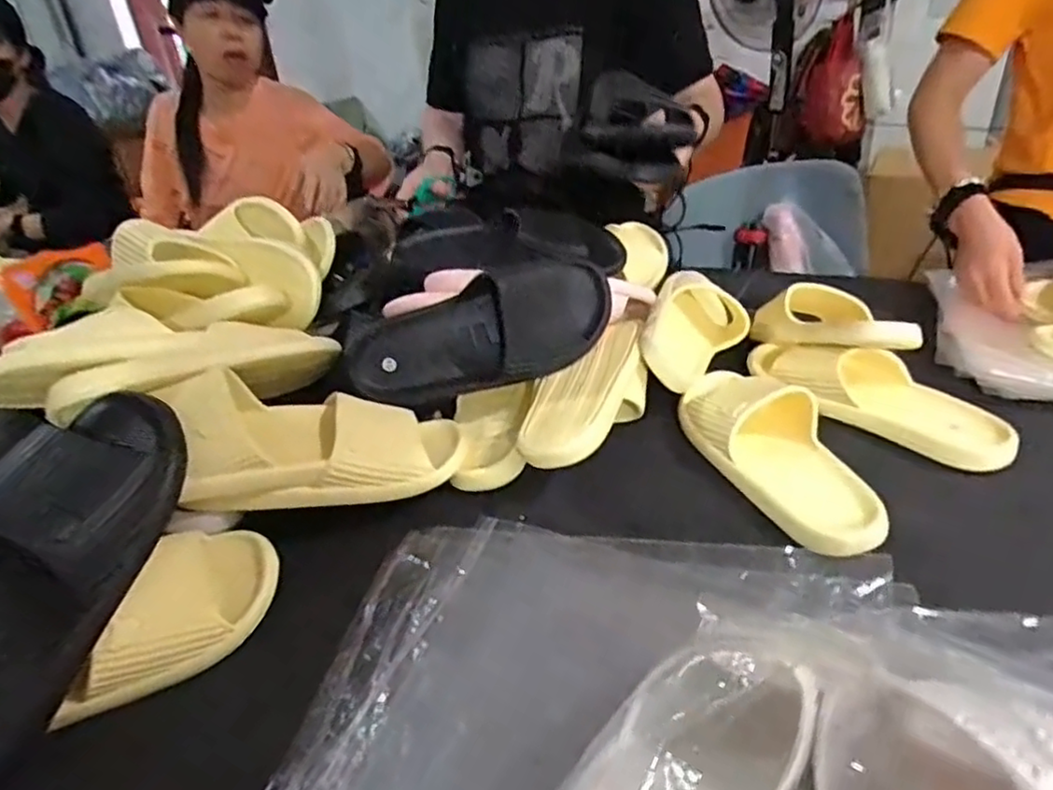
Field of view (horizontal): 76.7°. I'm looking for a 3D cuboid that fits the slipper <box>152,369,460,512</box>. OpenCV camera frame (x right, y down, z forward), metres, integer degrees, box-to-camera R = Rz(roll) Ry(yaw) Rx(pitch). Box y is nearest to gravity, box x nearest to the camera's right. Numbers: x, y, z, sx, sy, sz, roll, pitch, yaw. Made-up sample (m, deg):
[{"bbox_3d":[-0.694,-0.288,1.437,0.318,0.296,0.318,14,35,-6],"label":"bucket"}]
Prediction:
[{"bbox_3d":[-0.180,0.048,0.600,0.257,0.079,0.106,7,23,-32],"label":"slipper"}]

